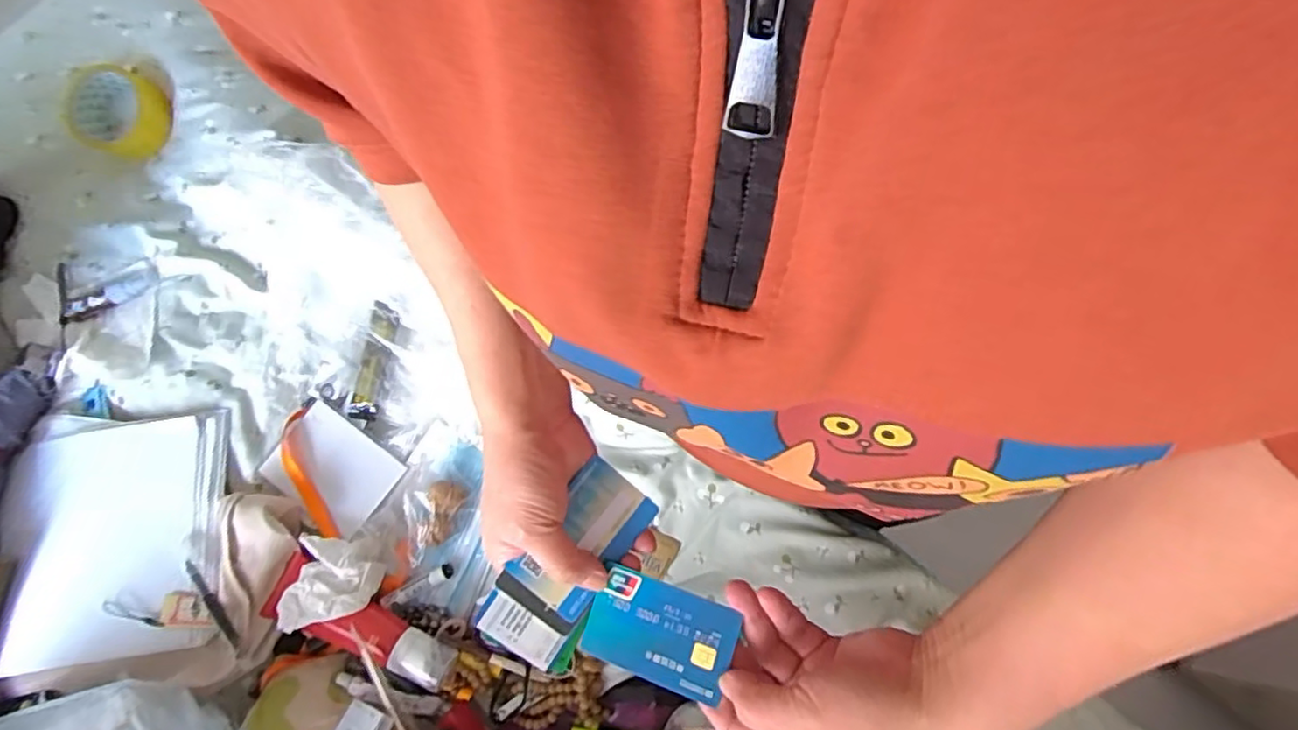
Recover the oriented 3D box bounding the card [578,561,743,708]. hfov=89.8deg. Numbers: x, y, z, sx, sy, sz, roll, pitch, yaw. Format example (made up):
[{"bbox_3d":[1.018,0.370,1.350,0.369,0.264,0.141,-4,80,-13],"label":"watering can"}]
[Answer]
[{"bbox_3d":[0.005,0.156,0.379,0.083,0.004,0.055,16,85,17],"label":"card"}]

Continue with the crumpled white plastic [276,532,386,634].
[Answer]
[{"bbox_3d":[-0.291,0.204,0.605,0.082,0.050,0.082,5,74,3],"label":"crumpled white plastic"}]

